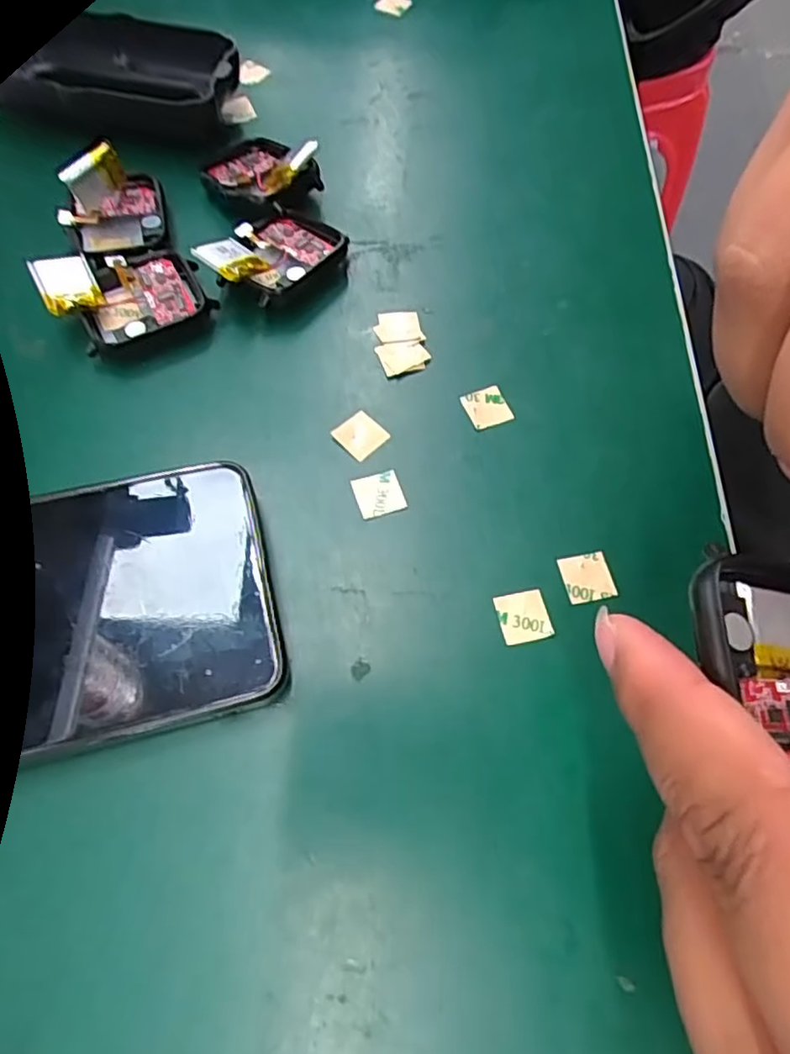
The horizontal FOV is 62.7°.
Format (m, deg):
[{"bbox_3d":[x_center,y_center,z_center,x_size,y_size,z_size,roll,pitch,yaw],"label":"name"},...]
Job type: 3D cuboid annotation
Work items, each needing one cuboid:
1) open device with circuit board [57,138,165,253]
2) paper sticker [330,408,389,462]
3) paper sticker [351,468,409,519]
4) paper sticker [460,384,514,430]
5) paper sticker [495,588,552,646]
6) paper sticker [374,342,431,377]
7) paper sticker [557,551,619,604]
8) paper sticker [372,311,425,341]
[{"bbox_3d":[-0.109,-0.128,0.243,0.038,0.032,0.033,-19,68,-12],"label":"open device with circuit board"},{"bbox_3d":[-0.012,-0.032,0.226,0.015,0.004,0.014,44,73,9],"label":"paper sticker"},{"bbox_3d":[-0.005,-0.011,0.217,0.015,0.004,0.015,-18,66,-5],"label":"paper sticker"},{"bbox_3d":[0.033,-0.043,0.233,0.015,0.004,0.015,-21,70,-9],"label":"paper sticker"},{"bbox_3d":[0.040,0.028,0.201,0.015,0.004,0.015,-12,68,-3],"label":"paper sticker"},{"bbox_3d":[0.003,-0.064,0.241,0.017,0.004,0.013,-23,74,-2],"label":"paper sticker"},{"bbox_3d":[0.061,0.016,0.207,0.015,0.004,0.015,-13,66,-3],"label":"paper sticker"},{"bbox_3d":[0.001,-0.077,0.246,0.018,0.004,0.014,-3,65,-5],"label":"paper sticker"}]

